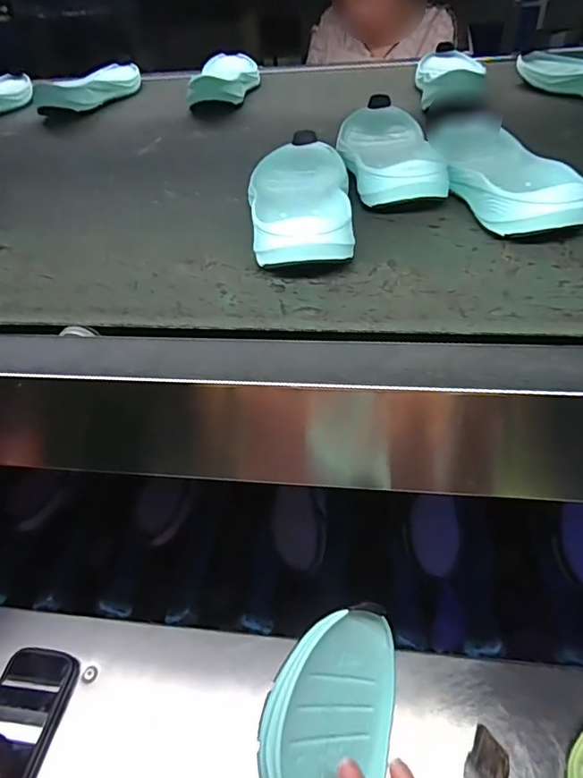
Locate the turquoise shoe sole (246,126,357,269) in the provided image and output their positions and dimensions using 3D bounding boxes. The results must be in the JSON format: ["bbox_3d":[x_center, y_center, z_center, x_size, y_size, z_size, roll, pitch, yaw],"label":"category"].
[{"bbox_3d":[0.006,-0.169,0.433,0.084,0.043,0.241,-1,44,5],"label":"turquoise shoe sole"}]

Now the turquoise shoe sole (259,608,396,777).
[{"bbox_3d":[0.021,0.258,0.309,0.091,0.038,0.223,19,64,-23],"label":"turquoise shoe sole"}]

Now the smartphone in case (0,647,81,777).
[{"bbox_3d":[-0.298,0.364,0.539,0.087,0.013,0.158,3,44,11],"label":"smartphone in case"}]

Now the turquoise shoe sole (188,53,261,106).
[{"bbox_3d":[-0.099,-0.475,0.769,0.087,0.042,0.227,0,44,5],"label":"turquoise shoe sole"}]

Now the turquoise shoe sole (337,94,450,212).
[{"bbox_3d":[0.093,-0.241,0.500,0.082,0.043,0.229,-4,44,2],"label":"turquoise shoe sole"}]

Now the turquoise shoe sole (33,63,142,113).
[{"bbox_3d":[-0.299,-0.477,0.793,0.086,0.042,0.228,13,47,18],"label":"turquoise shoe sole"}]

